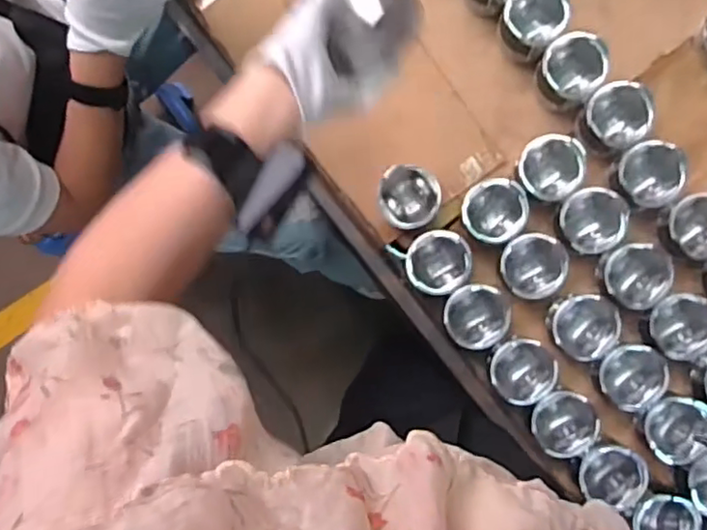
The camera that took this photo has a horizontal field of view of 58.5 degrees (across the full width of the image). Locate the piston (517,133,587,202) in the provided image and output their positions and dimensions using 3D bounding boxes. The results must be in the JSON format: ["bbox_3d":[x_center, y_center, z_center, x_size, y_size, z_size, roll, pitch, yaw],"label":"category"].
[{"bbox_3d":[0.260,-0.127,0.845,0.076,0.074,0.078,0,89,6],"label":"piston"}]

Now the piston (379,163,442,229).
[{"bbox_3d":[0.077,-0.090,0.857,0.079,0.077,0.084,0,89,6],"label":"piston"}]

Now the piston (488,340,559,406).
[{"bbox_3d":[0.222,0.136,0.840,0.084,0.055,0.079,0,89,6],"label":"piston"}]

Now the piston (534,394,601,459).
[{"bbox_3d":[0.274,0.205,0.830,0.084,0.055,0.080,40,93,5],"label":"piston"}]

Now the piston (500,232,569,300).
[{"bbox_3d":[0.235,0.002,0.833,0.080,0.054,0.083,30,92,5],"label":"piston"}]

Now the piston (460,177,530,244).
[{"bbox_3d":[0.189,-0.071,0.852,0.083,0.063,0.082,0,89,6],"label":"piston"}]

